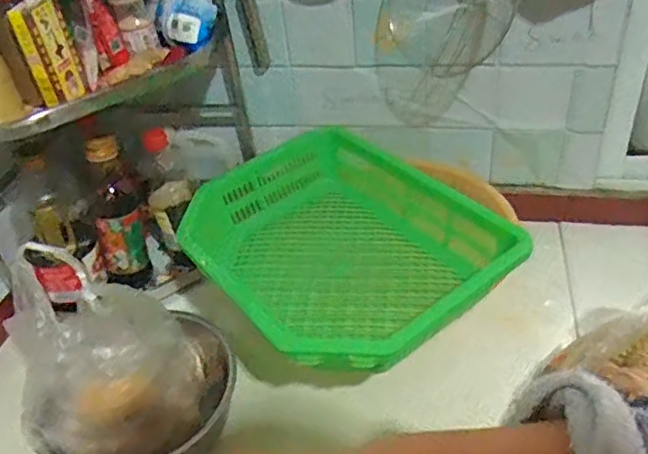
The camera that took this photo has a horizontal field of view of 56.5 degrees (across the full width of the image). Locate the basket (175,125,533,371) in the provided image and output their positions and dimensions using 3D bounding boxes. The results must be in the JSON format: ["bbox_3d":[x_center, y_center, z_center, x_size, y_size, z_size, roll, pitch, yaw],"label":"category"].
[{"bbox_3d":[0.004,0.019,0.741,0.282,0.095,0.389,-30,44,-26],"label":"basket"}]

